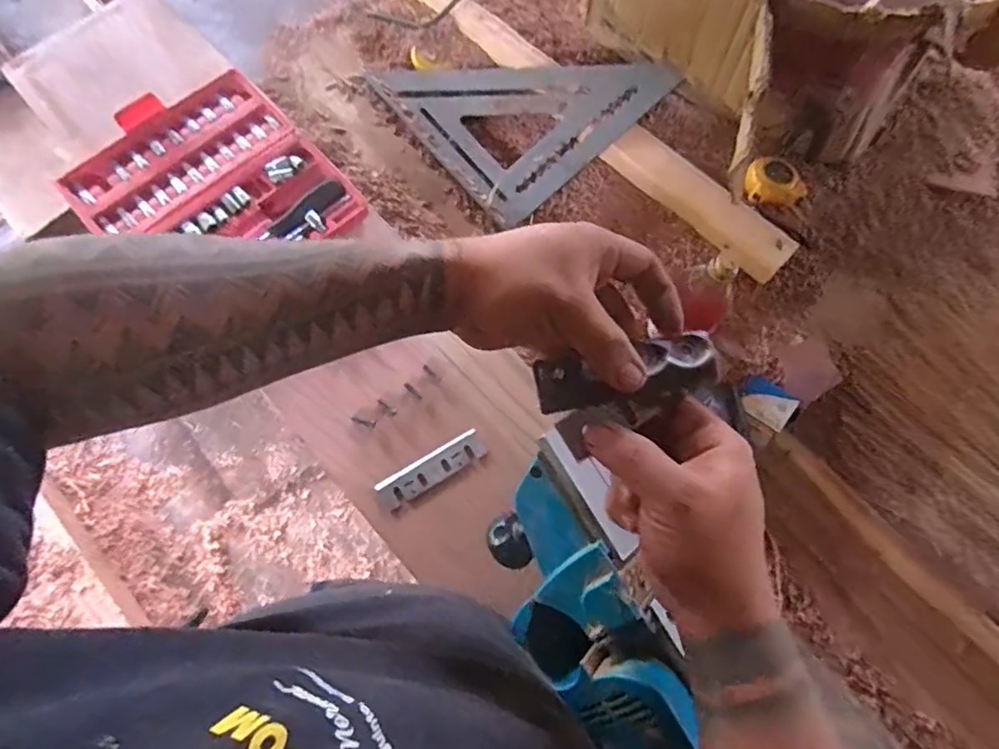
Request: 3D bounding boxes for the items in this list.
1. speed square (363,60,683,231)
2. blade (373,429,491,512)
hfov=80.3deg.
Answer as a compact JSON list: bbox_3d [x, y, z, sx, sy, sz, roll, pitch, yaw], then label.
[{"bbox_3d":[0.026,-0.367,0.758,0.271,0.022,0.276,-41,80,2],"label":"speed square"},{"bbox_3d":[-0.065,0.091,0.573,0.109,0.005,0.029,-31,76,-8],"label":"blade"}]

